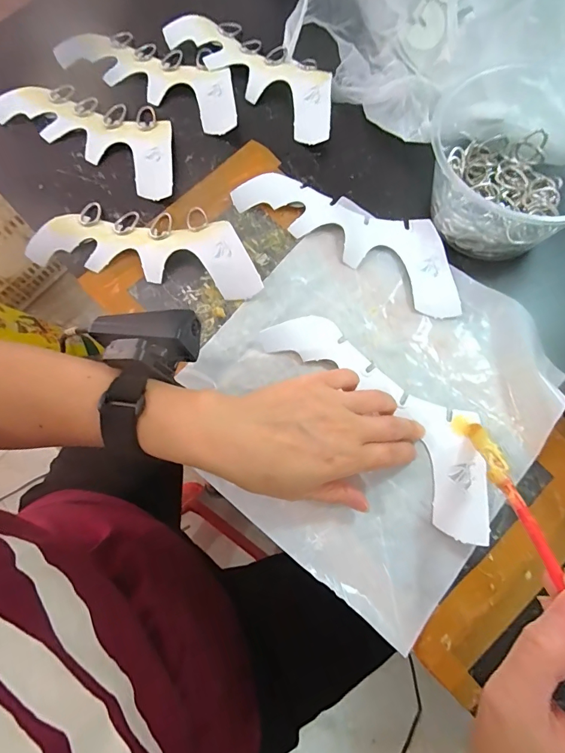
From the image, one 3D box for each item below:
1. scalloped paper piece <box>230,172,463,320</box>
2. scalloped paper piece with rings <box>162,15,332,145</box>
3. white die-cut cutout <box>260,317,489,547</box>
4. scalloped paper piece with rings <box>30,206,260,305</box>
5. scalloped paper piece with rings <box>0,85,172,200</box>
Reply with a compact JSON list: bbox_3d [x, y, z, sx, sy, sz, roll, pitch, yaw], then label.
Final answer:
[{"bbox_3d":[0.064,-0.131,0.370,0.221,0.011,0.073,31,76,10],"label":"scalloped paper piece"},{"bbox_3d":[-0.022,-0.315,0.422,0.218,0.024,0.067,42,78,13],"label":"scalloped paper piece with rings"},{"bbox_3d":[0.083,0.021,0.323,0.077,0.014,0.216,-43,78,-11],"label":"white die-cut cutout"},{"bbox_3d":[-0.121,-0.122,0.367,0.217,0.024,0.069,13,73,6],"label":"scalloped paper piece with rings"},{"bbox_3d":[-0.184,-0.251,0.414,0.212,0.013,0.081,30,76,10],"label":"scalloped paper piece with rings"}]

